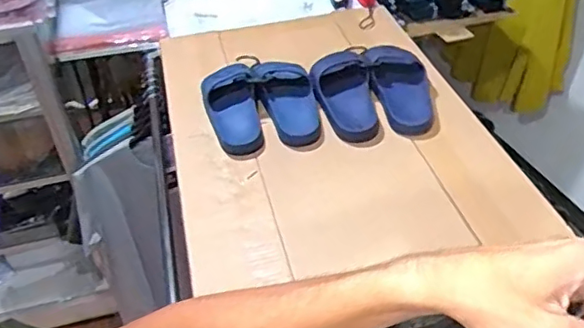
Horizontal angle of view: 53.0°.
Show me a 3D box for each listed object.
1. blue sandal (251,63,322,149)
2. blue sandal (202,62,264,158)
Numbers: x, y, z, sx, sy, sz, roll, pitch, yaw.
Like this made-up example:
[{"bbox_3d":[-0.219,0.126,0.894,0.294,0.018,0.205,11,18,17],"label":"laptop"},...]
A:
[{"bbox_3d":[-0.005,-0.110,1.012,0.098,0.050,0.191,-11,43,-9],"label":"blue sandal"},{"bbox_3d":[-0.101,-0.094,0.996,0.084,0.054,0.188,-10,43,-8],"label":"blue sandal"}]

